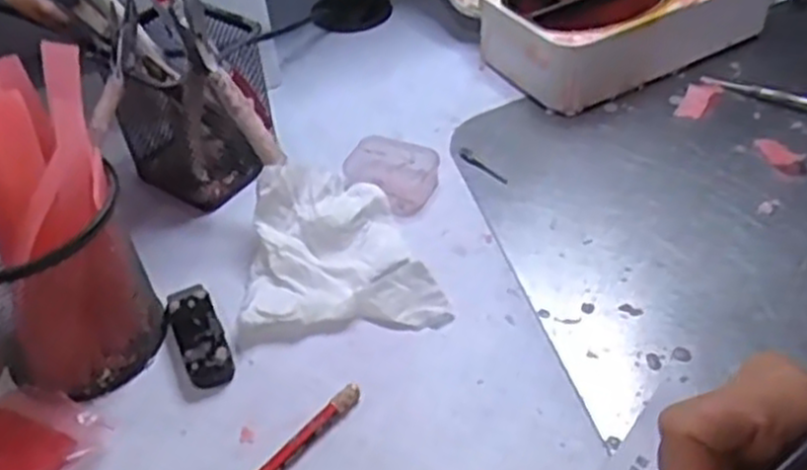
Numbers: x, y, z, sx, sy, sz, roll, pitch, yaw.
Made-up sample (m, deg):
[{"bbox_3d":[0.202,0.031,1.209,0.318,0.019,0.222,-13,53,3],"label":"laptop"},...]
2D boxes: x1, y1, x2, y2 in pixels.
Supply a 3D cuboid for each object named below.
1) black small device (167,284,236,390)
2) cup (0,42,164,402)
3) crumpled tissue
[{"bbox_3d":[-0.105,0.052,0.405,0.023,0.015,0.061,-23,46,-16],"label":"black small device"},{"bbox_3d":[-0.173,0.003,0.373,0.089,0.136,0.096,-3,44,3],"label":"cup"},{"bbox_3d":[-0.032,0.001,0.435,0.106,0.037,0.105,-4,44,3],"label":"crumpled tissue"}]

